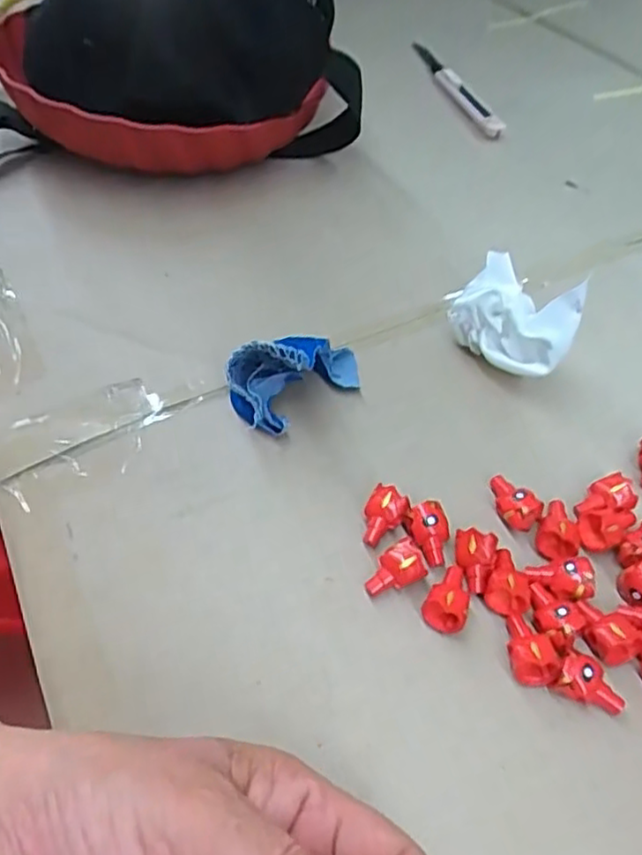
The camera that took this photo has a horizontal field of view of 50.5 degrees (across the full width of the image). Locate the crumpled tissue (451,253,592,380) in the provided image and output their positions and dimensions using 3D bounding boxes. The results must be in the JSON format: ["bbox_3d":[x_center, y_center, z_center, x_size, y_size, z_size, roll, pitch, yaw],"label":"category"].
[{"bbox_3d":[0.097,-0.054,0.336,0.057,0.053,0.042,29,58,22],"label":"crumpled tissue"}]

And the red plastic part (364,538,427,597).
[{"bbox_3d":[0.028,0.056,0.269,0.023,0.015,0.015,-17,53,-12],"label":"red plastic part"}]

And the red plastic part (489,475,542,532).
[{"bbox_3d":[0.080,0.031,0.287,0.015,0.013,0.025,-34,58,-23],"label":"red plastic part"}]

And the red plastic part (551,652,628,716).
[{"bbox_3d":[0.096,0.093,0.243,0.023,0.016,0.015,32,59,24],"label":"red plastic part"}]

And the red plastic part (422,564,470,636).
[{"bbox_3d":[0.050,0.066,0.262,0.015,0.016,0.026,23,56,19],"label":"red plastic part"}]

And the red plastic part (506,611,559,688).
[{"bbox_3d":[0.077,0.082,0.253,0.015,0.015,0.026,0,52,2],"label":"red plastic part"}]

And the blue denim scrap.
[{"bbox_3d":[-0.008,-0.030,0.317,0.067,0.045,0.028,-35,58,-23],"label":"blue denim scrap"}]

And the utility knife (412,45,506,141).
[{"bbox_3d":[0.107,-0.286,0.560,0.024,0.010,0.173,-13,52,-8],"label":"utility knife"}]

